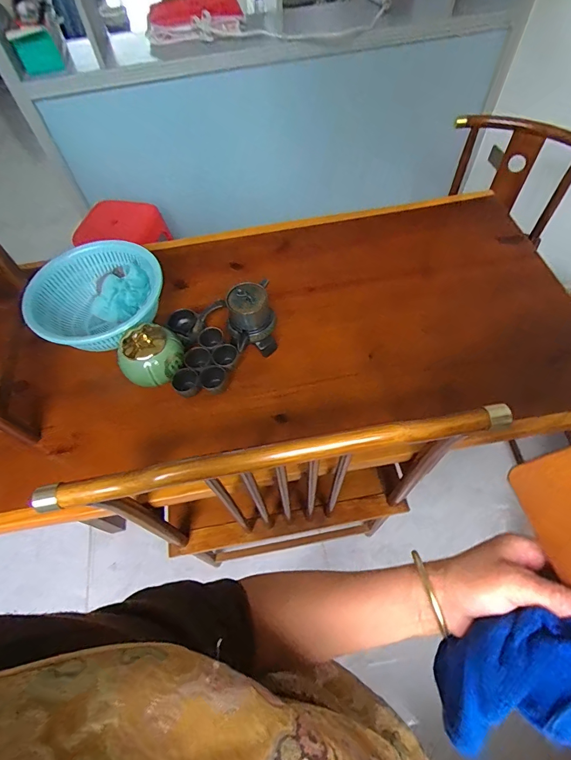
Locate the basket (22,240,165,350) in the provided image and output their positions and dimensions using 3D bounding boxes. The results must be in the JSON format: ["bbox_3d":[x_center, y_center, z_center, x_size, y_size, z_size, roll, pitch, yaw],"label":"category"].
[{"bbox_3d":[-0.428,-0.184,0.923,0.300,0.132,0.306,-2,58,3],"label":"basket"}]

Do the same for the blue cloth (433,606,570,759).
[{"bbox_3d":[0.170,0.207,0.262,0.109,0.081,0.080,-5,58,1],"label":"blue cloth"}]

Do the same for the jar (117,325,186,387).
[{"bbox_3d":[-0.288,-0.063,0.815,0.122,0.089,0.111,-2,58,3],"label":"jar"}]

